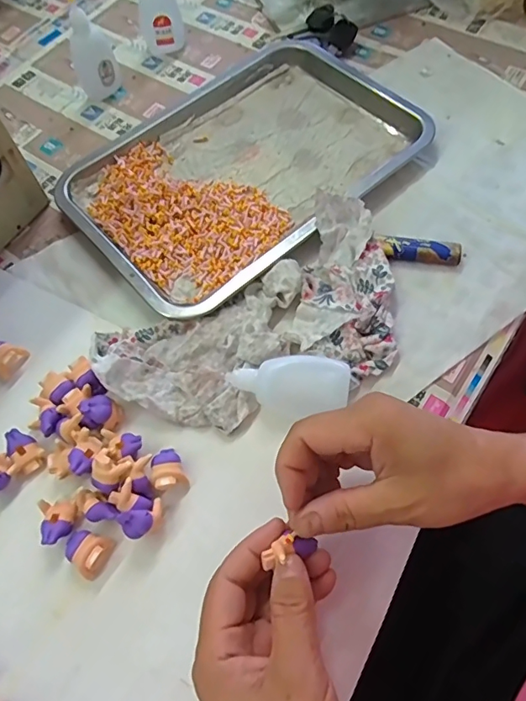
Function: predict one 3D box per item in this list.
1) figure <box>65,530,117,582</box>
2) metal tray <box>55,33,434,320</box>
[{"bbox_3d":[-0.111,0.126,0.316,0.029,0.015,0.025,38,71,19],"label":"figure"},{"bbox_3d":[-0.027,-0.182,0.466,0.308,0.025,0.241,-40,68,-16],"label":"metal tray"}]

